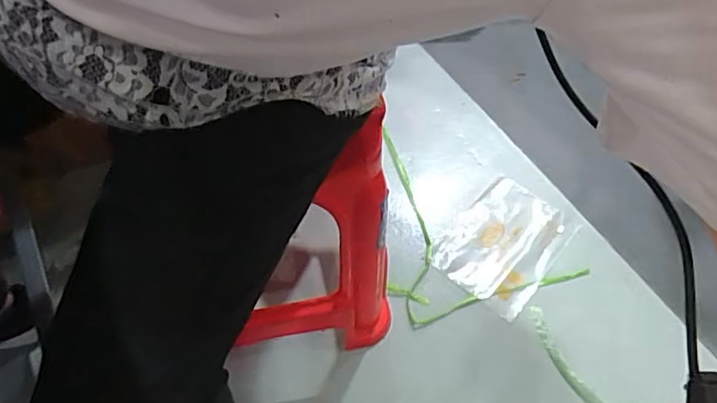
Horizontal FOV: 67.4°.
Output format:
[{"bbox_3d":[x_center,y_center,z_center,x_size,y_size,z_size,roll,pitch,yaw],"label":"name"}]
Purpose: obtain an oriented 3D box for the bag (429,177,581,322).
[{"bbox_3d":[0.296,0.082,1.093,0.200,0.016,0.286,35,57,18],"label":"bag"}]

